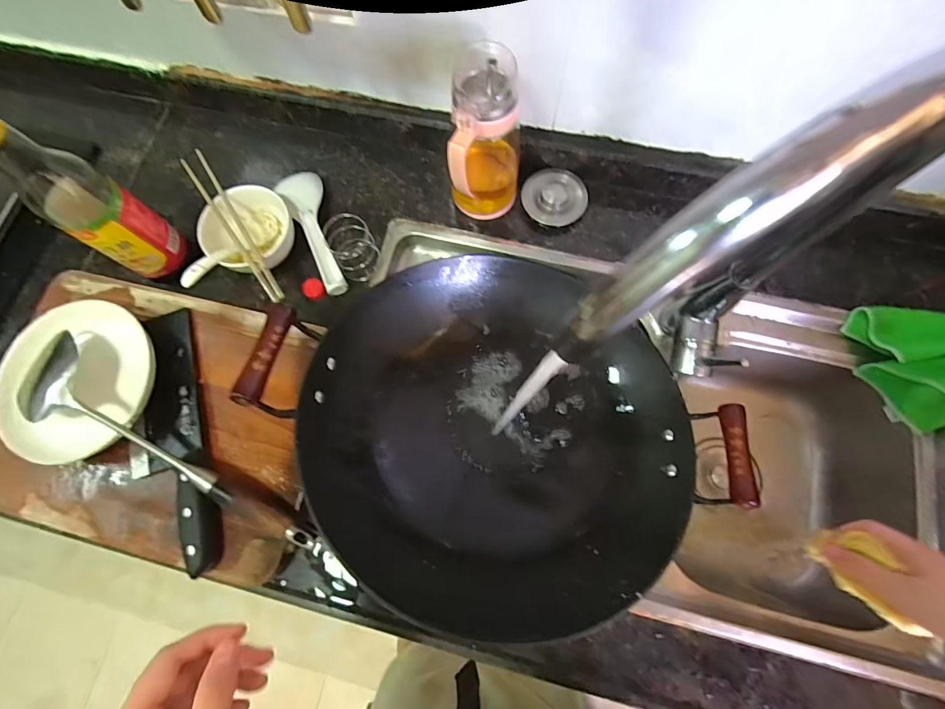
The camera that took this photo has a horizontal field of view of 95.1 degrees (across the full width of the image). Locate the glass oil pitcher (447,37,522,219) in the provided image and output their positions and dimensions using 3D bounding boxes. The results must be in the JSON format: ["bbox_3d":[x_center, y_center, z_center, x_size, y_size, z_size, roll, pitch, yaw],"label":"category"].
[{"bbox_3d":[0.018,-0.232,0.497,0.076,0.191,0.105,5,73,1],"label":"glass oil pitcher"}]

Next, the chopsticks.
[{"bbox_3d":[-0.285,-0.151,0.515,0.024,0.016,0.232,-32,76,-10],"label":"chopsticks"}]

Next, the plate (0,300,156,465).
[{"bbox_3d":[-0.429,0.029,0.471,0.159,0.044,0.159,0,73,0],"label":"plate"}]

